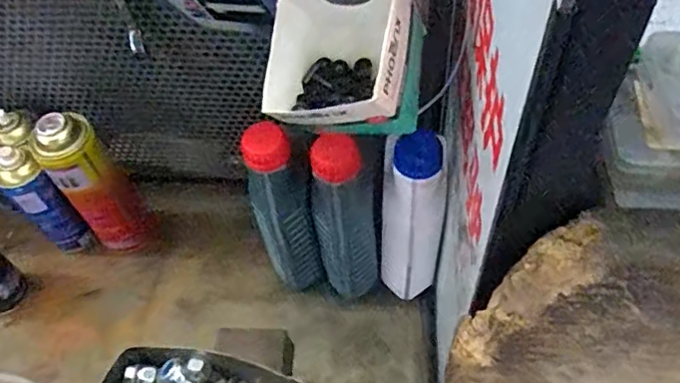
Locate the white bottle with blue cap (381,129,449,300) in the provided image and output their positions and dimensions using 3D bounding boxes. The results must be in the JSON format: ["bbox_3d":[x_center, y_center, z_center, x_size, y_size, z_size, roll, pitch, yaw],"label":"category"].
[{"bbox_3d":[0.078,0.036,0.640,0.066,0.246,0.057,9,56,11],"label":"white bottle with blue cap"}]

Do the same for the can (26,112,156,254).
[{"bbox_3d":[-0.297,0.003,0.740,0.067,0.235,0.067,-2,55,3],"label":"can"}]

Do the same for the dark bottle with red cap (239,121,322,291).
[{"bbox_3d":[-0.062,0.029,0.650,0.055,0.261,0.051,-27,57,-14],"label":"dark bottle with red cap"}]

